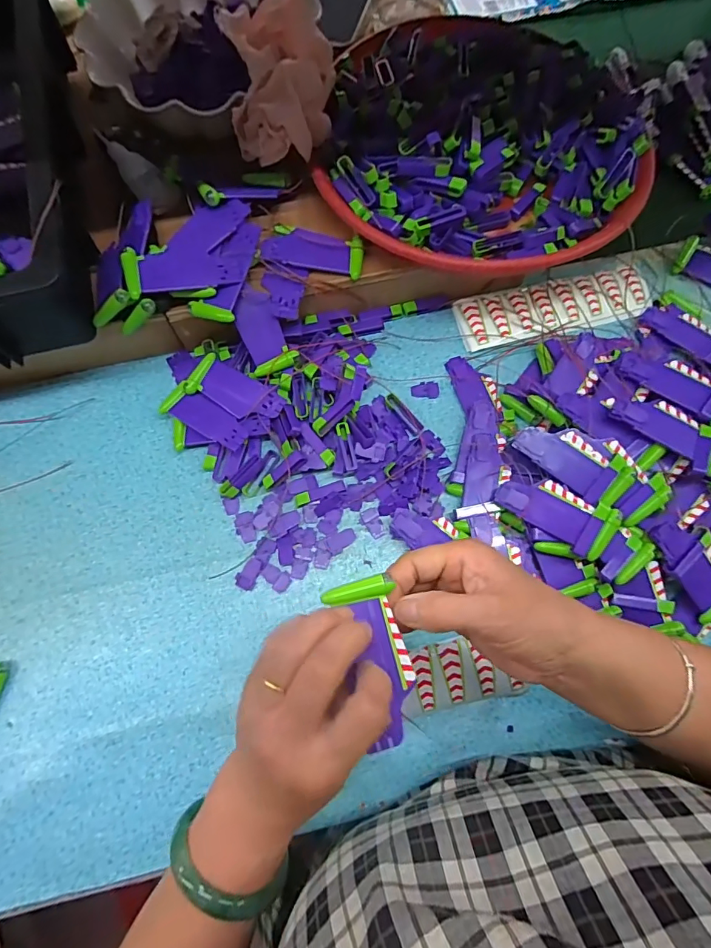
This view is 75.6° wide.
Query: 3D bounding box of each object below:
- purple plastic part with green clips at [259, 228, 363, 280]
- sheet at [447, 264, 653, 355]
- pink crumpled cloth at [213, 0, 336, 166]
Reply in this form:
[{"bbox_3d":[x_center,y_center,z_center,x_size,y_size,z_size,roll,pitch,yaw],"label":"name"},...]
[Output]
[{"bbox_3d":[-0.038,-0.198,0.409,0.087,0.013,0.039,6,73,2],"label":"purple plastic part with green clips"},{"bbox_3d":[0.200,-0.172,0.465,0.194,0.009,0.064,-14,74,-3],"label":"sheet"},{"bbox_3d":[-0.065,-0.348,0.397,0.092,0.057,0.140,-9,74,-3],"label":"pink crumpled cloth"}]

